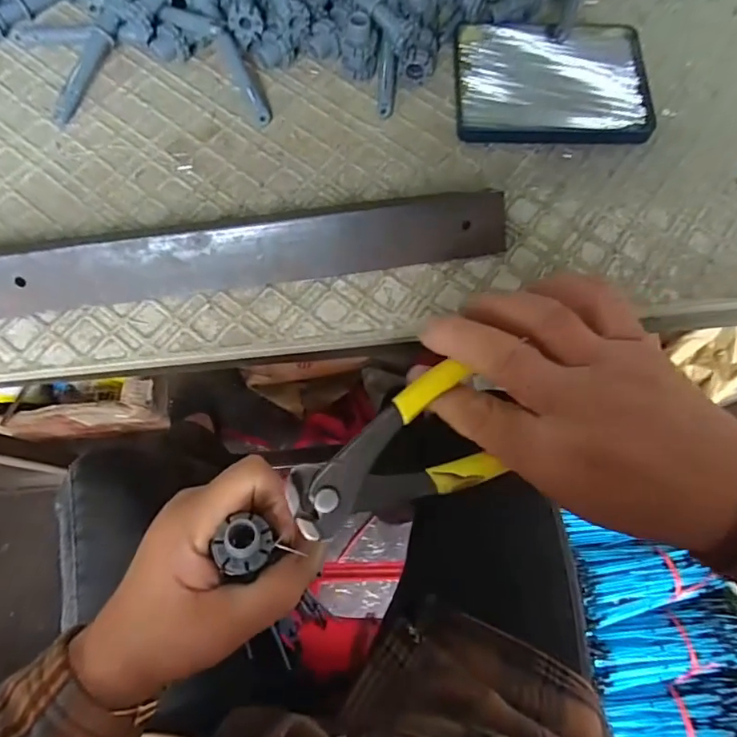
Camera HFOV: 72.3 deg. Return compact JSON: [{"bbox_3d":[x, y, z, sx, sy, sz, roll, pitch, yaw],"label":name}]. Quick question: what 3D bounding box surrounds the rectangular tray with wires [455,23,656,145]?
[{"bbox_3d":[0.124,-0.198,0.346,0.127,0.010,0.097,0,73,-2],"label":"rectangular tray with wires"}]

